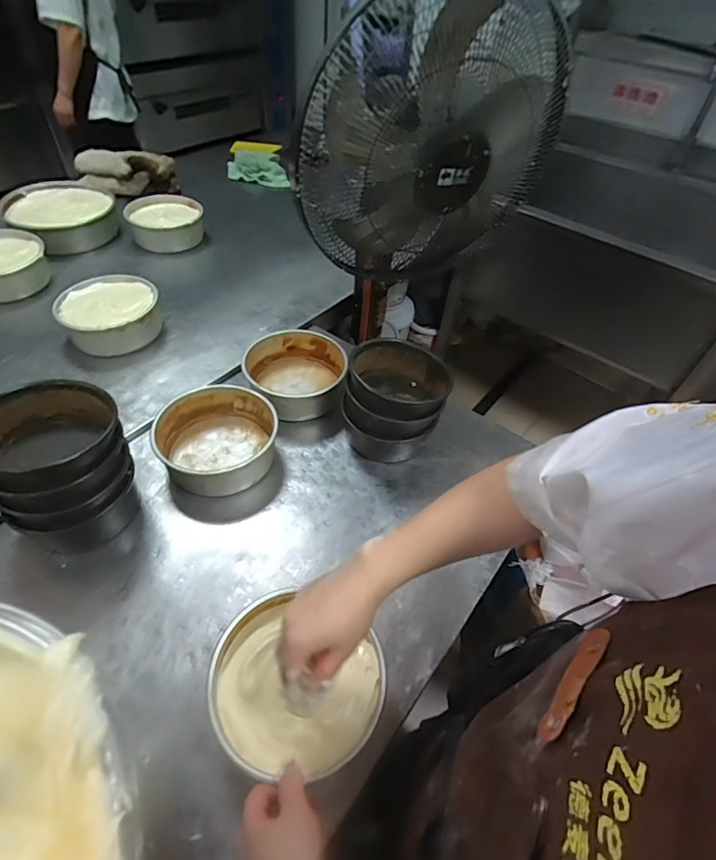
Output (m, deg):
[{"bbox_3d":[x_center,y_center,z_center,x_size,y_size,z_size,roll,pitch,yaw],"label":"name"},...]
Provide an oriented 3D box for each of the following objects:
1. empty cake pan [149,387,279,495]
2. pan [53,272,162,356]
[{"bbox_3d":[-0.225,0.013,0.753,0.187,0.065,0.176,-31,58,-29],"label":"empty cake pan"},{"bbox_3d":[-0.493,-0.232,0.932,0.185,0.074,0.174,-22,54,-23],"label":"pan"}]

